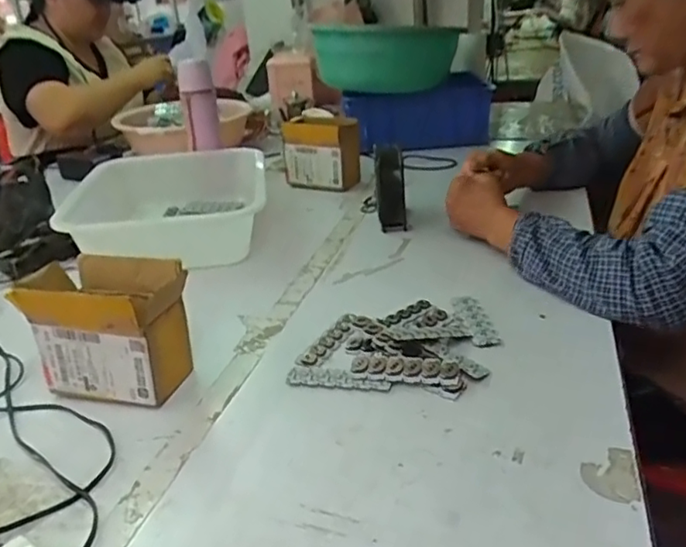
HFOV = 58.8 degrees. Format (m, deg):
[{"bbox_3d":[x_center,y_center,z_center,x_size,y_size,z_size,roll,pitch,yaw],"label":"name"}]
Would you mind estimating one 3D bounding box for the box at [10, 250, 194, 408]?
[{"bbox_3d":[-0.239,0.054,0.631,0.148,0.124,0.102,4,28,13],"label":"box"}]

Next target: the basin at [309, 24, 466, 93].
[{"bbox_3d":[0.089,-0.471,1.334,0.308,0.145,0.308,-2,27,1],"label":"basin"}]

